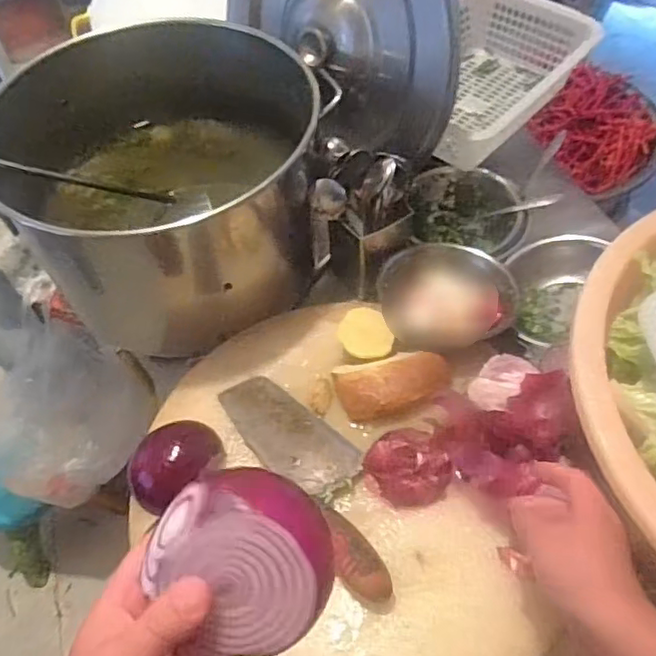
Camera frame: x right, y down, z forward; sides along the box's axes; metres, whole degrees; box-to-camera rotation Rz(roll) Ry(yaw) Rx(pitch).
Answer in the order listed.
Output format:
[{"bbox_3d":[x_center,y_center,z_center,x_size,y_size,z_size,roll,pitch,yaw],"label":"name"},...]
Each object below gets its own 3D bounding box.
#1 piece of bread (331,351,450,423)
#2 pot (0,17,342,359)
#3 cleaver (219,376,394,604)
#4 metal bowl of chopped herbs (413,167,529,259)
[{"bbox_3d":[0.066,0.057,0.598,0.112,0.035,0.058,-10,55,-3],"label":"piece of bread"},{"bbox_3d":[-0.171,-0.150,0.680,0.305,0.204,0.311,-2,55,3],"label":"pot"},{"bbox_3d":[-0.010,0.124,0.550,0.077,0.031,0.245,-31,59,-17],"label":"cleaver"},{"bbox_3d":[0.172,-0.136,0.739,0.134,0.051,0.125,5,56,7],"label":"metal bowl of chopped herbs"}]

